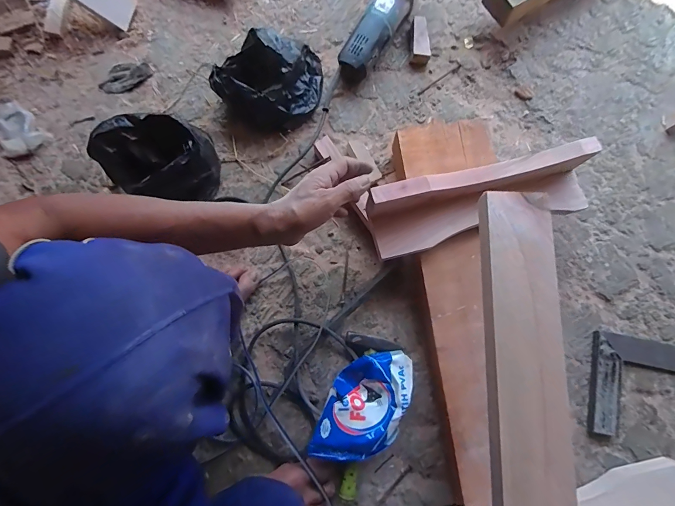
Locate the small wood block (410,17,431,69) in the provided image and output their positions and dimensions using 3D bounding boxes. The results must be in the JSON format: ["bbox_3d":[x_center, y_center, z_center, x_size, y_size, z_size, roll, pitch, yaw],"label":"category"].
[{"bbox_3d":[0.158,-0.399,0.653,0.033,0.029,0.086,5,80,1],"label":"small wood block"}]

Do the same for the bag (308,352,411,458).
[{"bbox_3d":[0.042,0.229,0.523,0.112,0.051,0.177,24,80,4],"label":"bag"}]

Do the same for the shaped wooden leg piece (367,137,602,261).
[{"bbox_3d":[0.208,-0.076,0.491,0.320,0.067,0.086,-14,80,-2],"label":"shaped wooden leg piece"}]

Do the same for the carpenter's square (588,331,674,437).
[{"bbox_3d":[0.571,0.235,0.543,0.338,0.015,0.154,11,80,2],"label":"carpenter's square"}]

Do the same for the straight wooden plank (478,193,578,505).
[{"bbox_3d":[0.160,0.146,0.287,0.059,0.023,0.408,3,77,1],"label":"straight wooden plank"}]

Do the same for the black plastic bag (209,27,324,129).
[{"bbox_3d":[-0.117,-0.301,0.601,0.169,0.091,0.146,9,80,2],"label":"black plastic bag"}]

